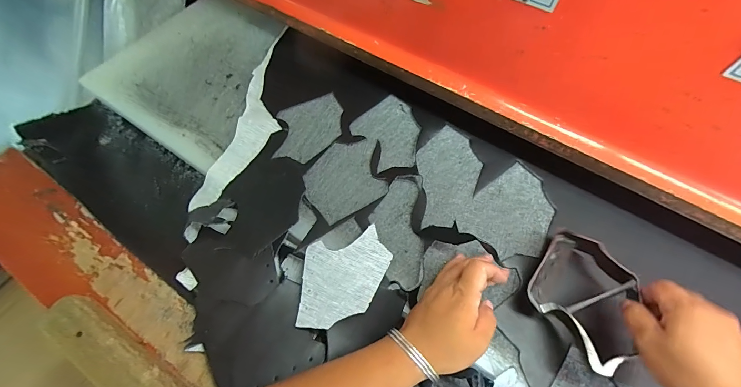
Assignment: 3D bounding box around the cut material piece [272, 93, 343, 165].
[{"bbox_3d":[-0.093,-0.103,0.498,0.096,0.006,0.124,-4,62,-2],"label":"cut material piece"}]

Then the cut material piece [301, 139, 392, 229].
[{"bbox_3d":[-0.034,-0.024,0.458,0.119,0.008,0.105,-27,66,-14],"label":"cut material piece"}]

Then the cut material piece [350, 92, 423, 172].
[{"bbox_3d":[0.033,-0.093,0.493,0.101,0.006,0.120,-29,66,-14],"label":"cut material piece"}]

